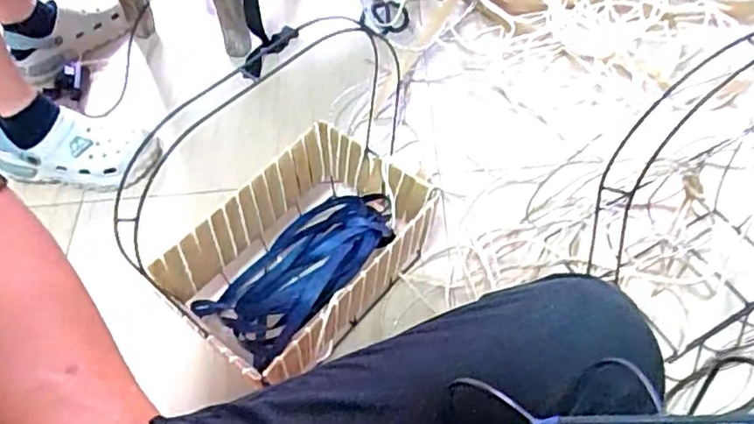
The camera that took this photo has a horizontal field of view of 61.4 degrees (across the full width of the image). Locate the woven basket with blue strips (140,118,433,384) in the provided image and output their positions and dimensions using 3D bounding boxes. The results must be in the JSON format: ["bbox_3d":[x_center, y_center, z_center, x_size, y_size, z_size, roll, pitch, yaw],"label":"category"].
[{"bbox_3d":[-0.095,0.051,0.879,0.234,0.149,0.310,34,65,25],"label":"woven basket with blue strips"}]

